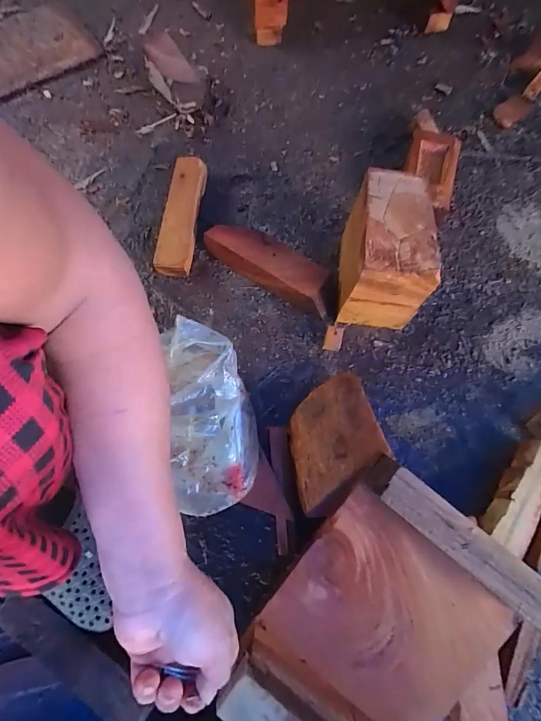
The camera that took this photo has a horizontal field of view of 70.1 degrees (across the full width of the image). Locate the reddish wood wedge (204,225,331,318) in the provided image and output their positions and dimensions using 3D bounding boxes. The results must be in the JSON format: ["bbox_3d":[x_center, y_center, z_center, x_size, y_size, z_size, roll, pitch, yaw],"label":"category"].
[{"bbox_3d":[0.002,-0.134,0.541,0.193,0.053,0.070,31,73,8],"label":"reddish wood wedge"}]

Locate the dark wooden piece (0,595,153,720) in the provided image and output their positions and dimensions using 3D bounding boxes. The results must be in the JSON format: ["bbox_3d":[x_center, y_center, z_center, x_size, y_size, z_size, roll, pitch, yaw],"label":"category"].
[{"bbox_3d":[-0.200,0.297,0.383,0.182,0.011,0.045,29,76,15],"label":"dark wooden piece"}]

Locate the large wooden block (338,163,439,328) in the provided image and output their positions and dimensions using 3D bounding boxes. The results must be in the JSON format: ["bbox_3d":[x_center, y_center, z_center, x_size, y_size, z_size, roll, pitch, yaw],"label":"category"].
[{"bbox_3d":[0.142,-0.132,0.496,0.094,0.146,0.138,5,71,-1],"label":"large wooden block"}]

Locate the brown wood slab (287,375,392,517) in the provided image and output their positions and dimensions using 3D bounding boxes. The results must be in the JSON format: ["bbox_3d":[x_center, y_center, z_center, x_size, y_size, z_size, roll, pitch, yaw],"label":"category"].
[{"bbox_3d":[0.069,0.088,0.441,0.111,0.028,0.164,-22,43,9],"label":"brown wood slab"}]

